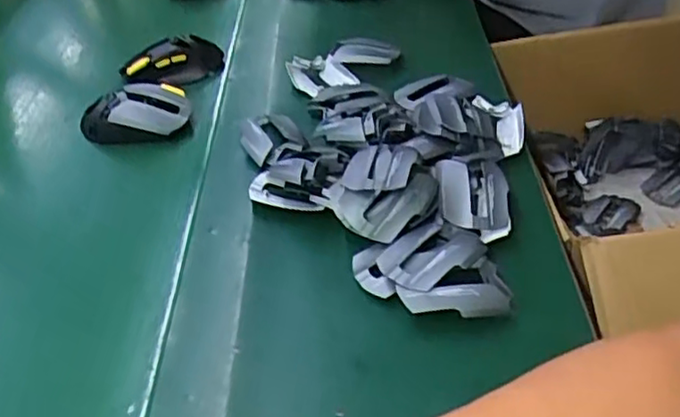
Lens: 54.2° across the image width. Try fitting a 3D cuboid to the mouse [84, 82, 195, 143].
[{"bbox_3d":[-0.209,-0.096,0.692,0.107,0.047,0.065,-1,44,4],"label":"mouse"}]

